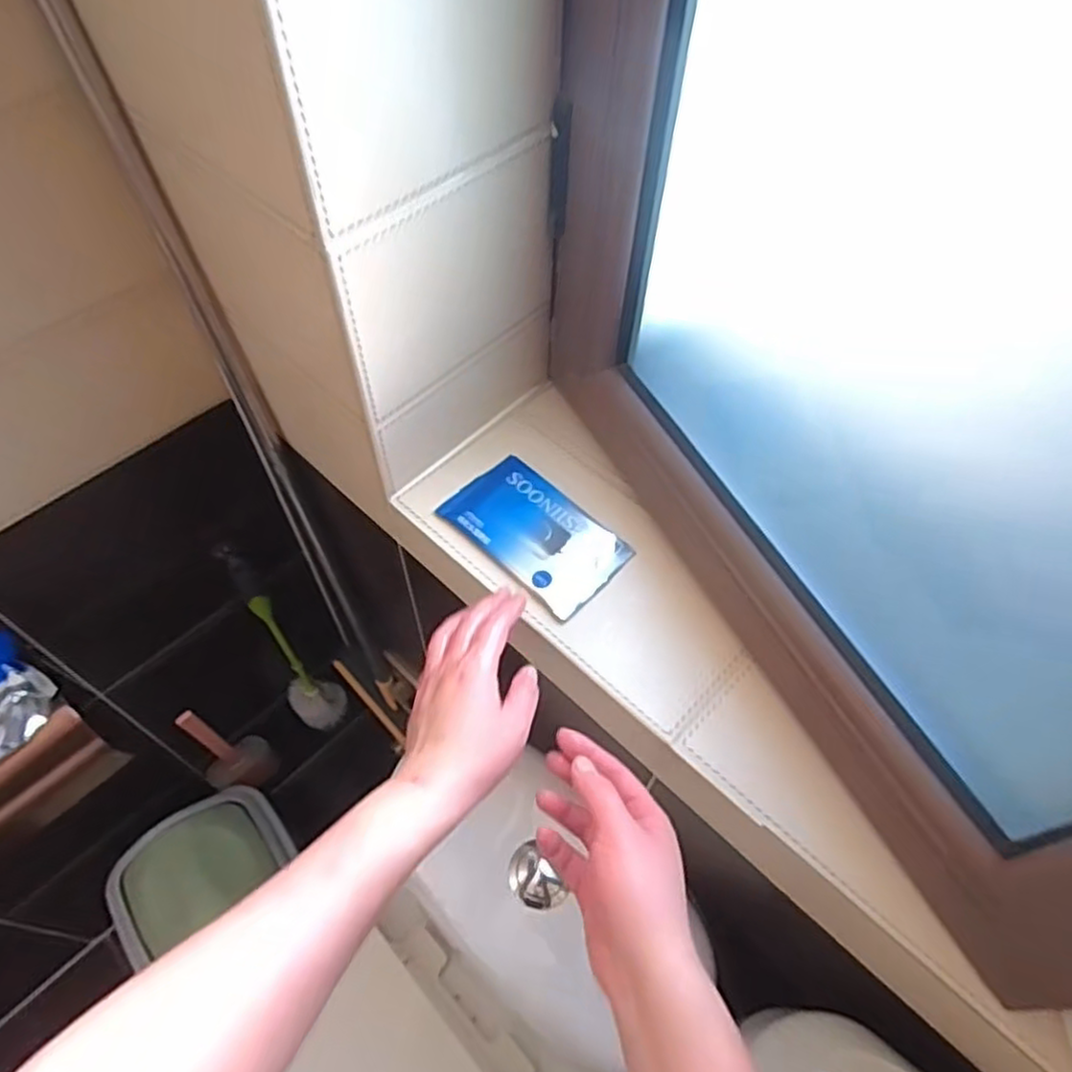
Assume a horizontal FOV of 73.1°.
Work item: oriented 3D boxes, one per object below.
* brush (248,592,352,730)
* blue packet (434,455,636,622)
[{"bbox_3d":[-0.367,0.206,1.120,0.082,0.336,0.078,-36,64,-23],"label":"brush"},{"bbox_3d":[-0.001,-0.004,0.588,0.143,0.014,0.083,40,67,20],"label":"blue packet"}]

